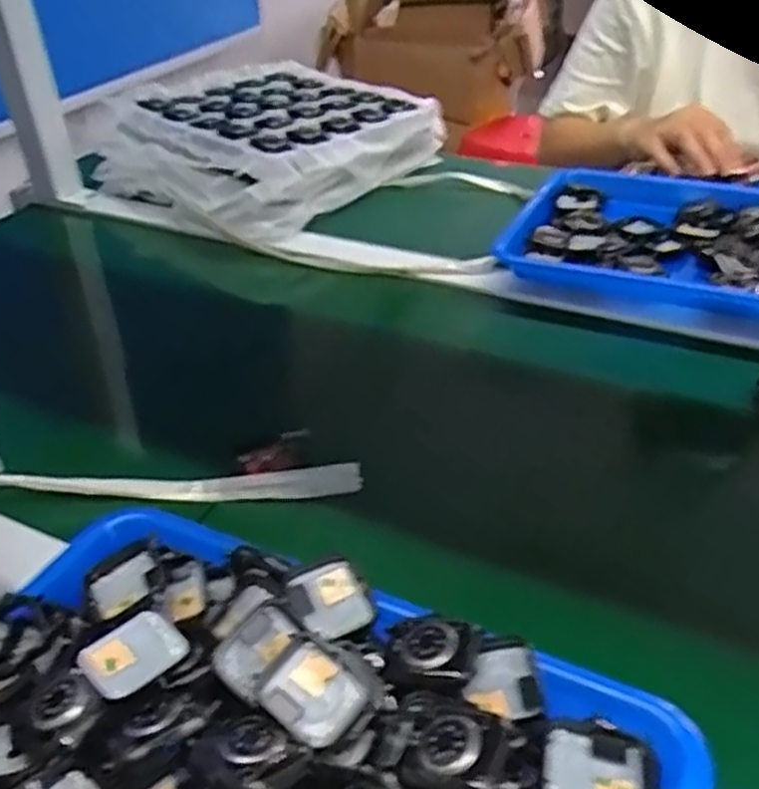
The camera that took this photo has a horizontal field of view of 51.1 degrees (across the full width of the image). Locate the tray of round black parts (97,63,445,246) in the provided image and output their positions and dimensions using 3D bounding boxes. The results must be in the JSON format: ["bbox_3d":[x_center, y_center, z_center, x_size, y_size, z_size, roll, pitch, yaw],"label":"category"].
[{"bbox_3d":[-0.128,-0.282,0.921,0.280,0.100,0.308,22,43,31],"label":"tray of round black parts"}]

